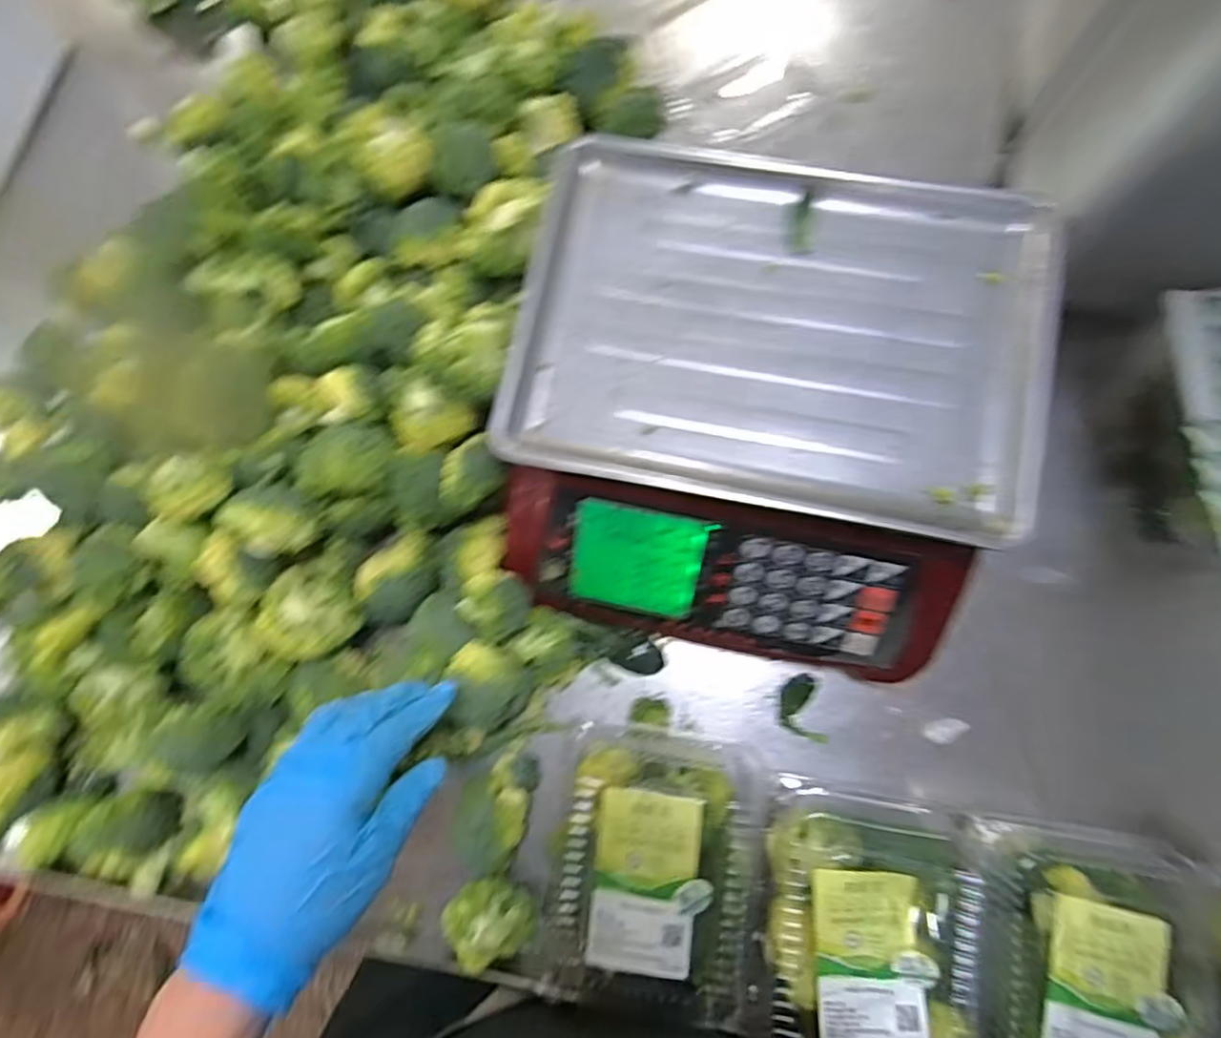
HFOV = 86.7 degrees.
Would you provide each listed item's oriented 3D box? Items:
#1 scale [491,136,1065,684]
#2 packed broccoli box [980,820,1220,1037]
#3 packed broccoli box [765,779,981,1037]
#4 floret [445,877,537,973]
[{"bbox_3d":[0.103,-0.078,0.459,0.327,0.107,0.328,12,82,5],"label":"scale"},{"bbox_3d":[0.301,0.282,0.391,0.144,0.052,0.164,8,81,5],"label":"packed broccoli box"},{"bbox_3d":[0.167,0.261,0.407,0.138,0.057,0.161,5,81,4],"label":"packed broccoli box"},{"bbox_3d":[-0.084,0.283,0.466,0.056,0.048,0.054,-1,81,3],"label":"floret"}]

